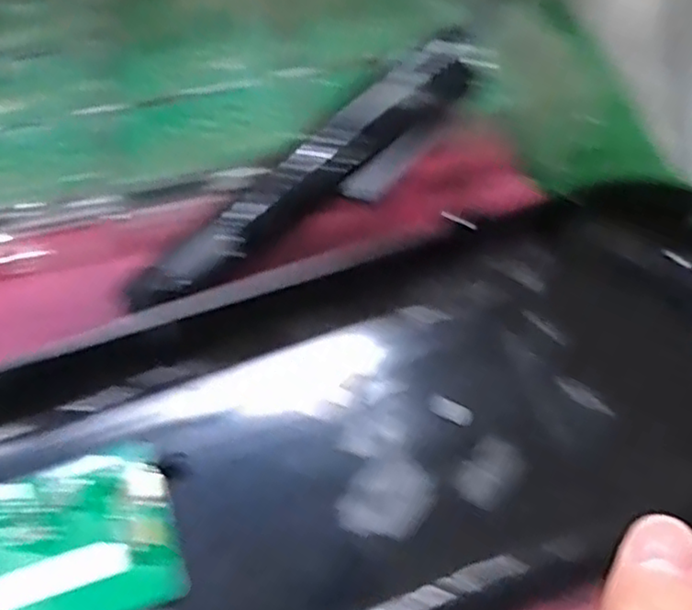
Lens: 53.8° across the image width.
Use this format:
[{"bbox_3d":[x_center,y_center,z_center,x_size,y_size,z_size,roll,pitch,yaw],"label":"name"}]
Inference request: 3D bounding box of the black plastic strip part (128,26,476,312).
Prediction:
[{"bbox_3d":[-0.022,-0.055,0.310,0.186,0.009,0.028,-36,98,9],"label":"black plastic strip part"}]

